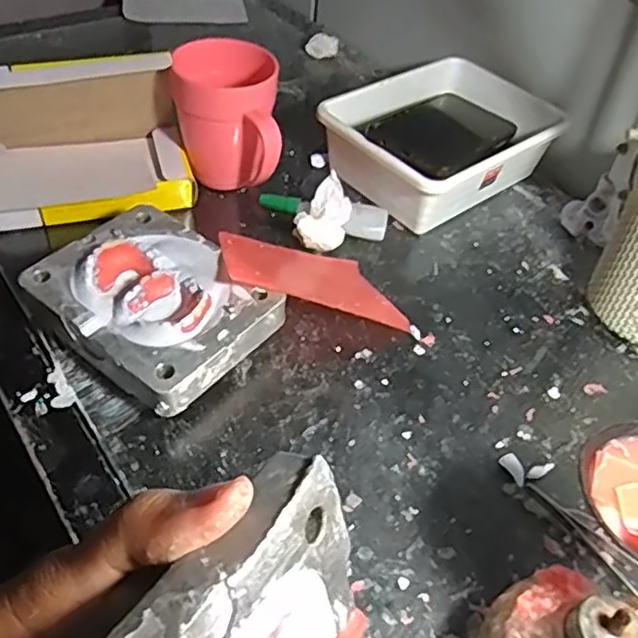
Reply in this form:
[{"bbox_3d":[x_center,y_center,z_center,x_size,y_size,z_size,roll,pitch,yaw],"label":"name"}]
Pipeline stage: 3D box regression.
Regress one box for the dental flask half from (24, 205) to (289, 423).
[{"bbox_3d":[-0.104,-0.007,0.427,0.142,0.045,0.107,35,54,24],"label":"dental flask half"}]

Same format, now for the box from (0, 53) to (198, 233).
[{"bbox_3d":[-0.187,-0.130,0.490,0.167,0.107,0.092,-10,49,-15],"label":"box"}]

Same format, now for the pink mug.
[{"bbox_3d":[-0.075,-0.150,0.525,0.080,0.106,0.087,-3,48,-9],"label":"pink mug"}]

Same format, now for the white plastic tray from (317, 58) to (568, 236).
[{"bbox_3d":[0.107,-0.157,0.580,0.193,0.064,0.143,-28,56,-28],"label":"white plastic tray"}]

